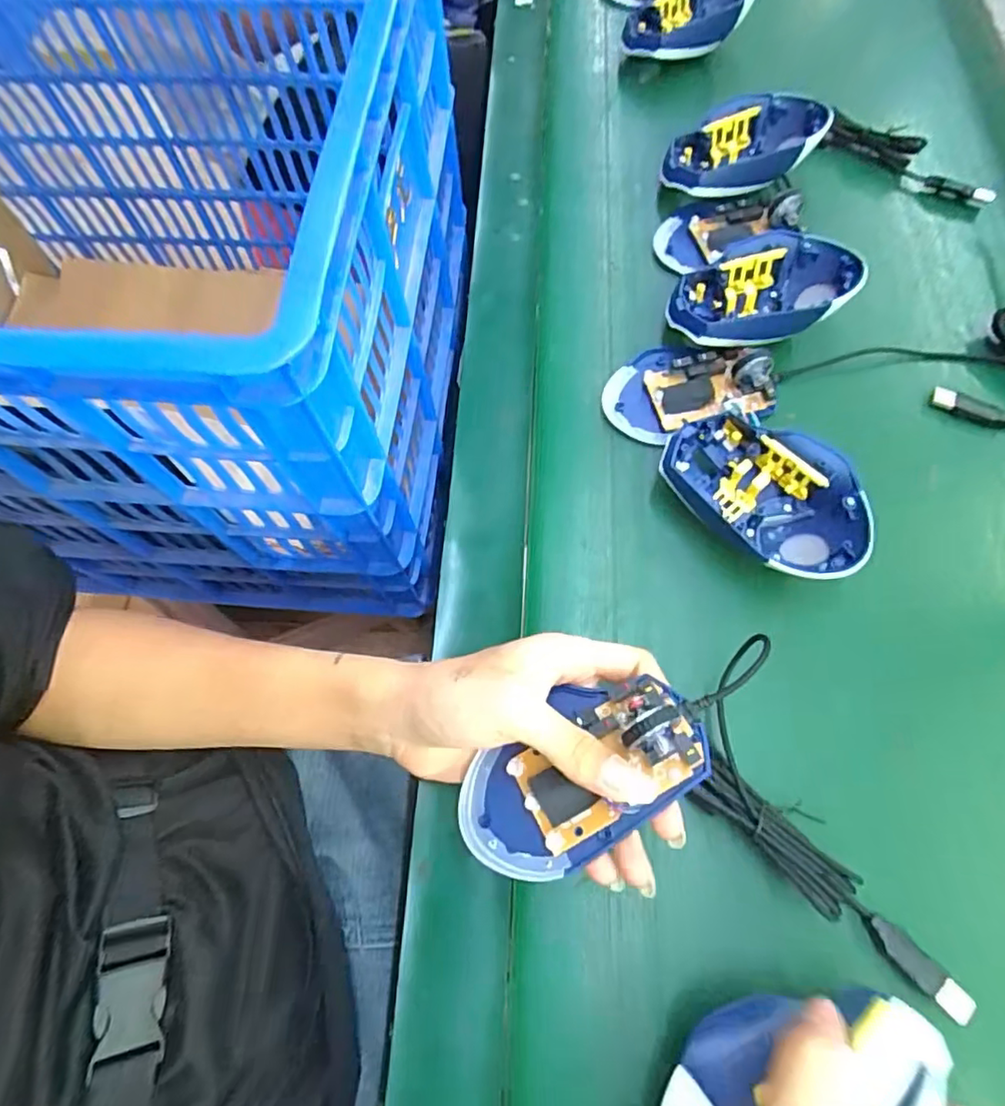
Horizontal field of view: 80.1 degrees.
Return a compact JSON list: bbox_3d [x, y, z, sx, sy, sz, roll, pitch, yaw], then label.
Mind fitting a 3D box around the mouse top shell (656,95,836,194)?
[{"bbox_3d":[0.178,-0.305,0.457,0.118,0.043,0.069,-13,68,-4],"label":"mouse top shell"}]

